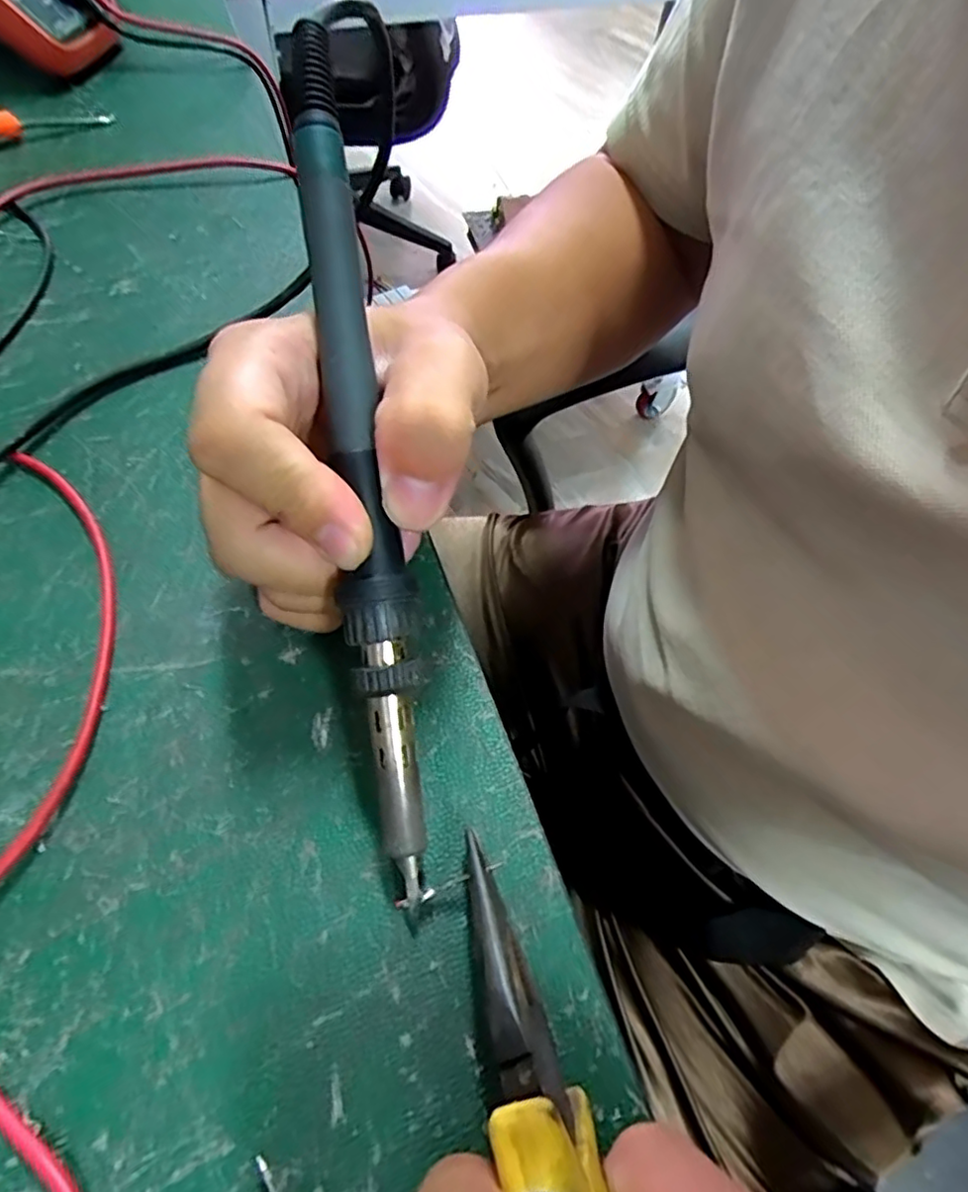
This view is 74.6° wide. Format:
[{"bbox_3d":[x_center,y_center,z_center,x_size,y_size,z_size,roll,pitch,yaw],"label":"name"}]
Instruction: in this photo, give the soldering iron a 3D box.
[{"bbox_3d":[-0.034,-0.033,0.178,0.019,0.026,0.236,-8,89,-6],"label":"soldering iron"}]

